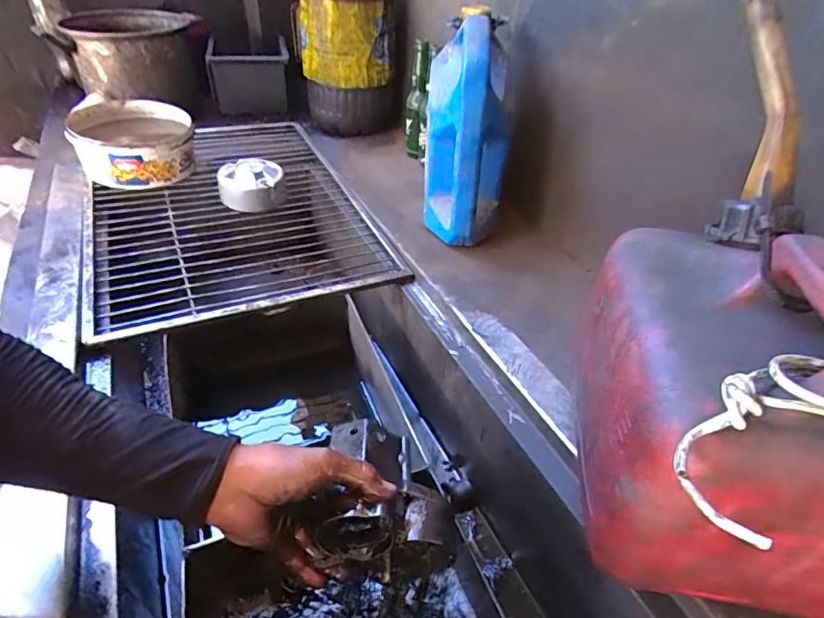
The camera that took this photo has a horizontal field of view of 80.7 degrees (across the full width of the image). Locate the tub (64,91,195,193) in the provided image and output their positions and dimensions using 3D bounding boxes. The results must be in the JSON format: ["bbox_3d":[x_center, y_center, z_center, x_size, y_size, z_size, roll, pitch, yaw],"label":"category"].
[{"bbox_3d":[-0.490,-0.289,0.873,0.183,0.105,0.199,-11,41,-18],"label":"tub"}]

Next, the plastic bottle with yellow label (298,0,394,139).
[{"bbox_3d":[-0.125,-0.547,0.968,0.183,0.378,0.141,-8,40,-15],"label":"plastic bottle with yellow label"}]

